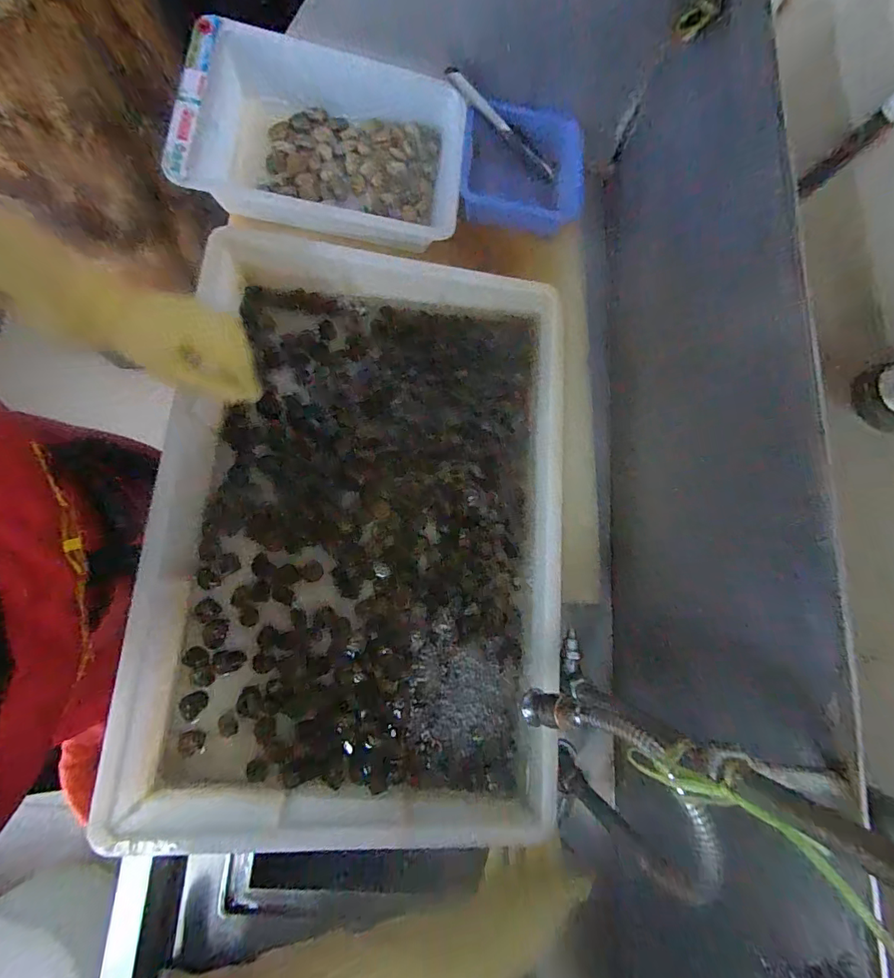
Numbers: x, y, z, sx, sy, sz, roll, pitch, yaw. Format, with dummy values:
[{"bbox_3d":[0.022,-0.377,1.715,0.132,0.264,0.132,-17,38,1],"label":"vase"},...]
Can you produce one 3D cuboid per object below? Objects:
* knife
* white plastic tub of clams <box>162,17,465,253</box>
[{"bbox_3d":[0.083,-0.529,0.652,0.209,0.018,0.014,19,75,-35],"label":"knife"},{"bbox_3d":[-0.155,-0.457,0.590,0.335,0.107,0.249,5,78,-2],"label":"white plastic tub of clams"}]

